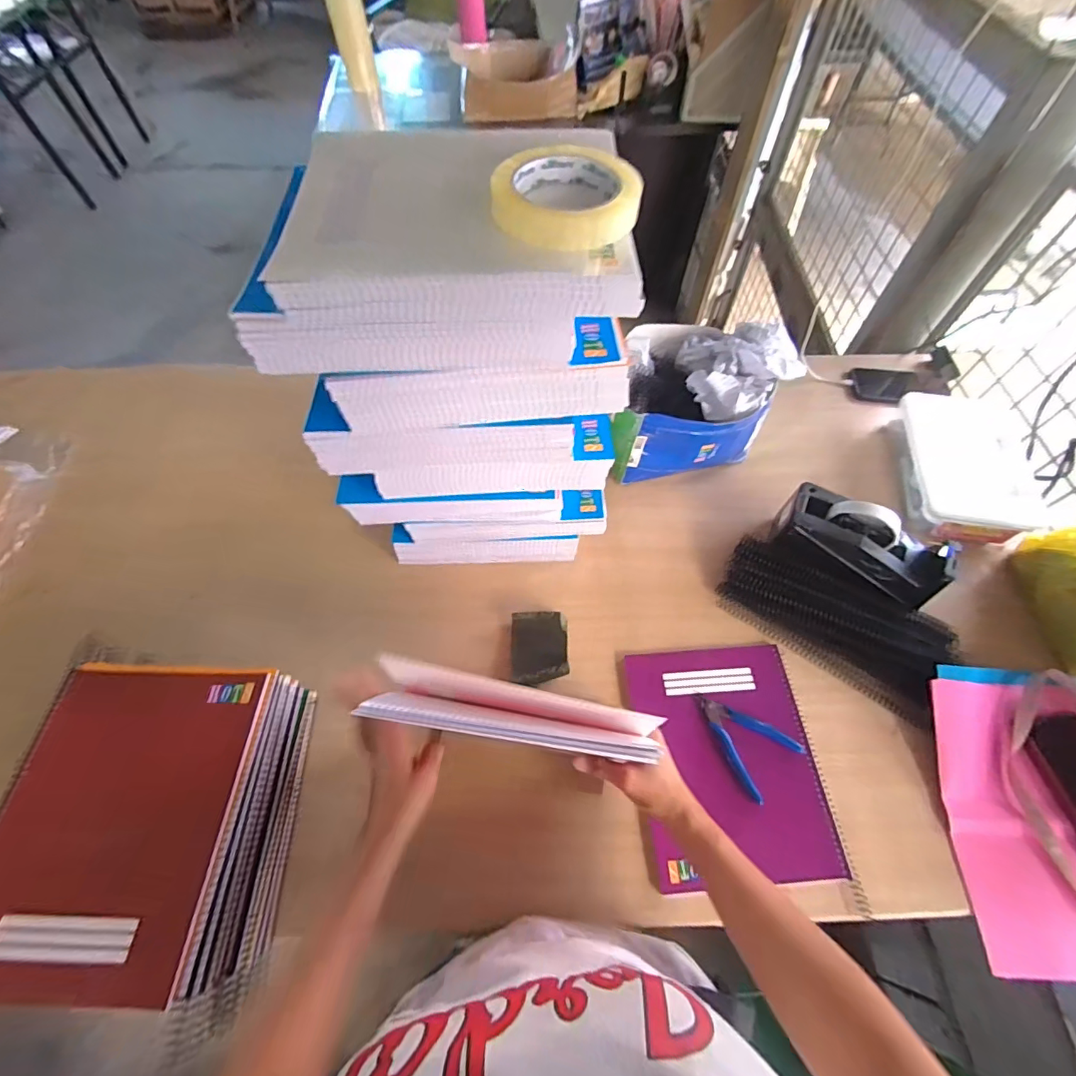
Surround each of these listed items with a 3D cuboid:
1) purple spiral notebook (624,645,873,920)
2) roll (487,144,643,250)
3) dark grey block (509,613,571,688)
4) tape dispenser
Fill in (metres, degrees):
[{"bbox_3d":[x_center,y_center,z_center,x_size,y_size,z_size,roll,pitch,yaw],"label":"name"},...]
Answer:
[{"bbox_3d":[0.216,0.245,0.545,0.197,0.014,0.242,-5,61,-1],"label":"purple spiral notebook"},{"bbox_3d":[0.021,-0.245,0.347,0.099,0.025,0.099,0,60,0],"label":"roll"},{"bbox_3d":[0.001,0.138,0.600,0.070,0.037,0.087,-1,61,1],"label":"dark grey block"},{"bbox_3d":[0.413,0.004,0.623,0.194,0.092,0.071,24,64,14],"label":"tape dispenser"}]

